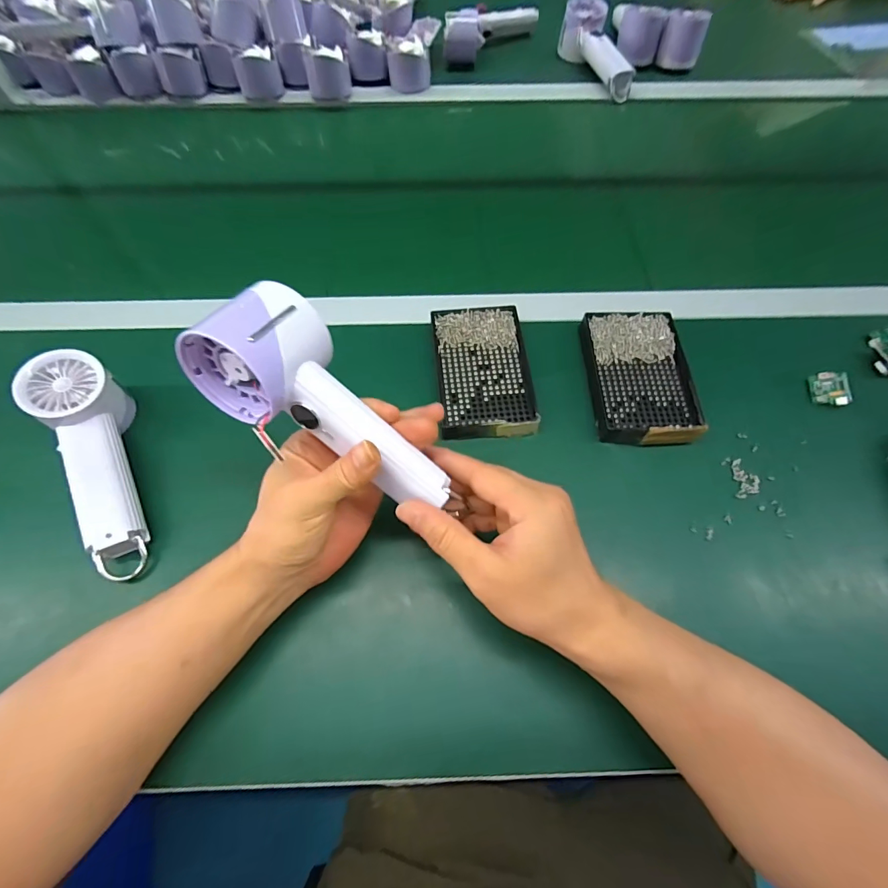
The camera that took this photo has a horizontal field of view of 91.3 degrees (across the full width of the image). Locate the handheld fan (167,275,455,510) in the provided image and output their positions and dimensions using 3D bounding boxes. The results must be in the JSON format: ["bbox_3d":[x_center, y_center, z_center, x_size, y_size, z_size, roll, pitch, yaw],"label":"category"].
[{"bbox_3d":[-0.066,-0.021,0.263,0.165,0.053,0.072,39,68,-13],"label":"handheld fan"}]

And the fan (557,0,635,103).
[{"bbox_3d":[0.237,-0.614,0.686,0.065,0.077,0.189,-13,65,-7],"label":"fan"}]

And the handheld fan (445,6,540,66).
[{"bbox_3d":[0.078,-0.686,0.720,0.200,0.073,0.051,-42,71,-18],"label":"handheld fan"}]

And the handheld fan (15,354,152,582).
[{"bbox_3d":[-0.281,0.014,0.363,0.063,0.072,0.194,-28,72,-9],"label":"handheld fan"}]

